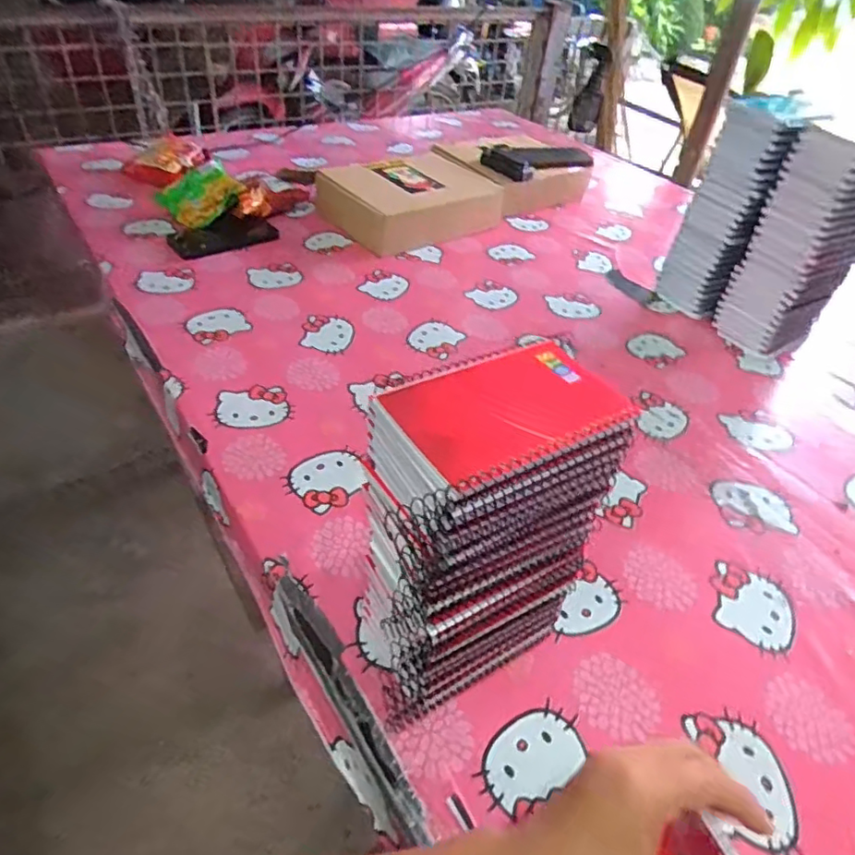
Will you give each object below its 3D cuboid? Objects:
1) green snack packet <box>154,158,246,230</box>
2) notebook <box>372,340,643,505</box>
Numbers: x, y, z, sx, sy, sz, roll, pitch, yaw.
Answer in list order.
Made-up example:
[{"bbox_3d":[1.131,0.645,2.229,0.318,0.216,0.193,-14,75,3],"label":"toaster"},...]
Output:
[{"bbox_3d":[-0.378,-0.388,0.971,0.117,0.029,0.150,-41,56,-7],"label":"green snack packet"},{"bbox_3d":[0.047,-0.011,0.327,0.133,0.010,0.079,-21,49,-28],"label":"notebook"}]

